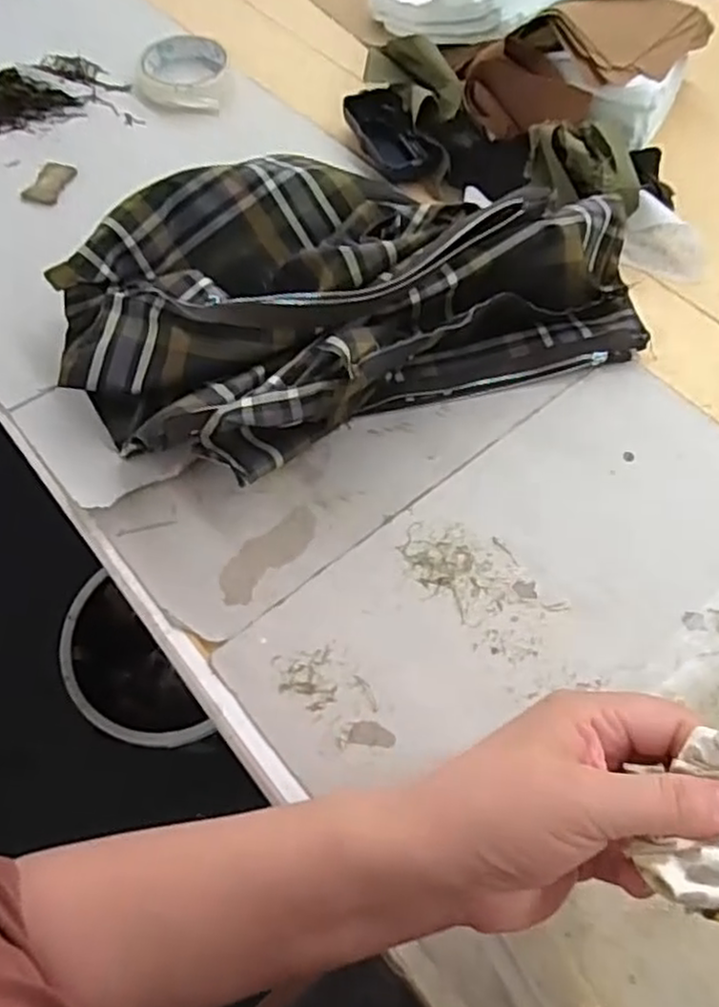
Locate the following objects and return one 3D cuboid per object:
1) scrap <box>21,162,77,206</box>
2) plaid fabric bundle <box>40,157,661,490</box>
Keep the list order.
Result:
[{"bbox_3d":[-0.266,-0.275,0.610,0.028,0.009,0.051,11,62,8],"label":"scrap"},{"bbox_3d":[-0.008,-0.156,0.497,0.374,0.087,0.223,-23,63,-11],"label":"plaid fabric bundle"}]

